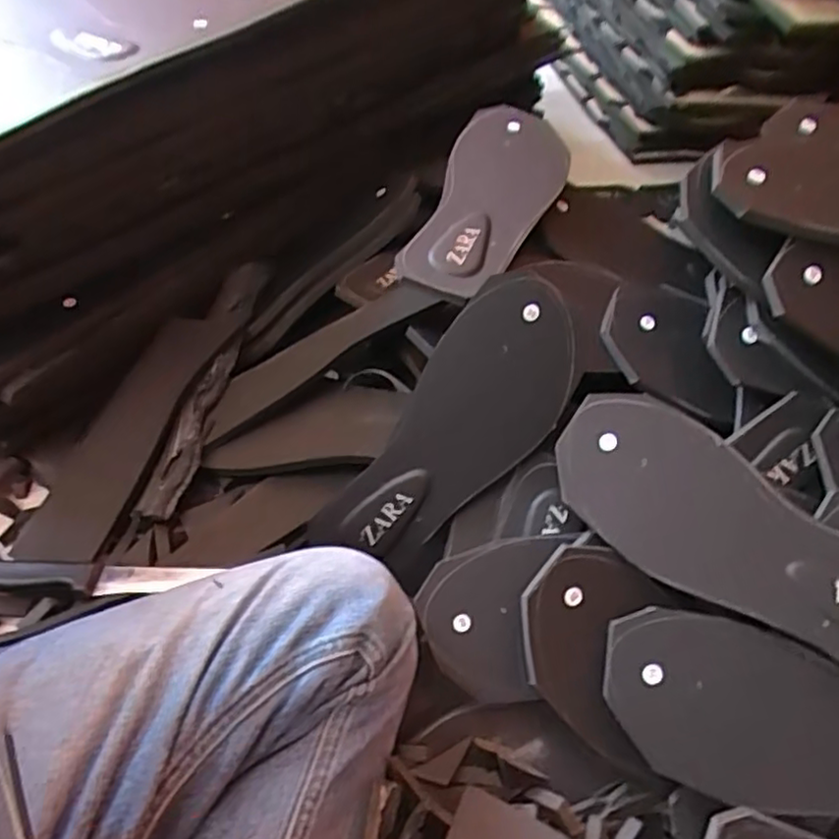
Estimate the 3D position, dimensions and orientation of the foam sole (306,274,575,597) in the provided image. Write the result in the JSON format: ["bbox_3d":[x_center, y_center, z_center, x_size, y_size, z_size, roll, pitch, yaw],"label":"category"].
[{"bbox_3d":[0.027,0.012,0.485,0.094,0.012,0.236,35,97,0],"label":"foam sole"}]

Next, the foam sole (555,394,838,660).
[{"bbox_3d":[0.201,0.077,0.419,0.253,0.010,0.099,36,85,20],"label":"foam sole"}]

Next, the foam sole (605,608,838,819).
[{"bbox_3d":[0.238,0.184,0.389,0.251,0.007,0.099,12,81,12],"label":"foam sole"}]

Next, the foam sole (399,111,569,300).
[{"bbox_3d":[0.059,-0.179,0.541,0.092,0.018,0.224,17,58,10],"label":"foam sole"}]

